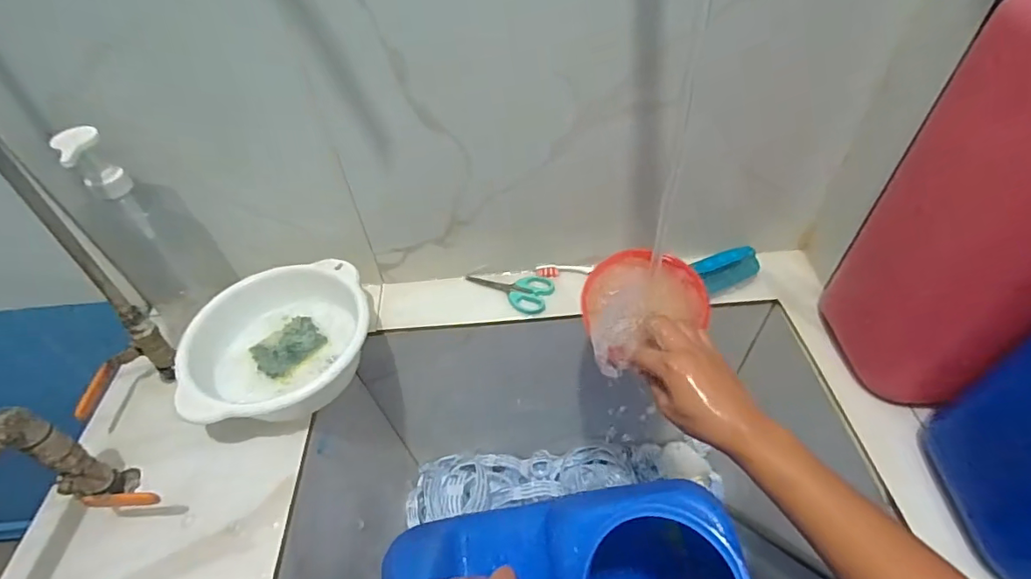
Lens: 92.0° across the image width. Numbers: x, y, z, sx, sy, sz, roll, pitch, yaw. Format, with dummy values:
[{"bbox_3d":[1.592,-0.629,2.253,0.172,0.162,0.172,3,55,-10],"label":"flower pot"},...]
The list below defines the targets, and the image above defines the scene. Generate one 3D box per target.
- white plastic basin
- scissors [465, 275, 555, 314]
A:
[{"bbox_3d":[-0.264,0.070,0.579,0.191,0.084,0.196,-2,48,2],"label":"white plastic basin"},{"bbox_3d":[-0.012,0.002,0.675,0.120,0.015,0.061,10,49,22],"label":"scissors"}]

